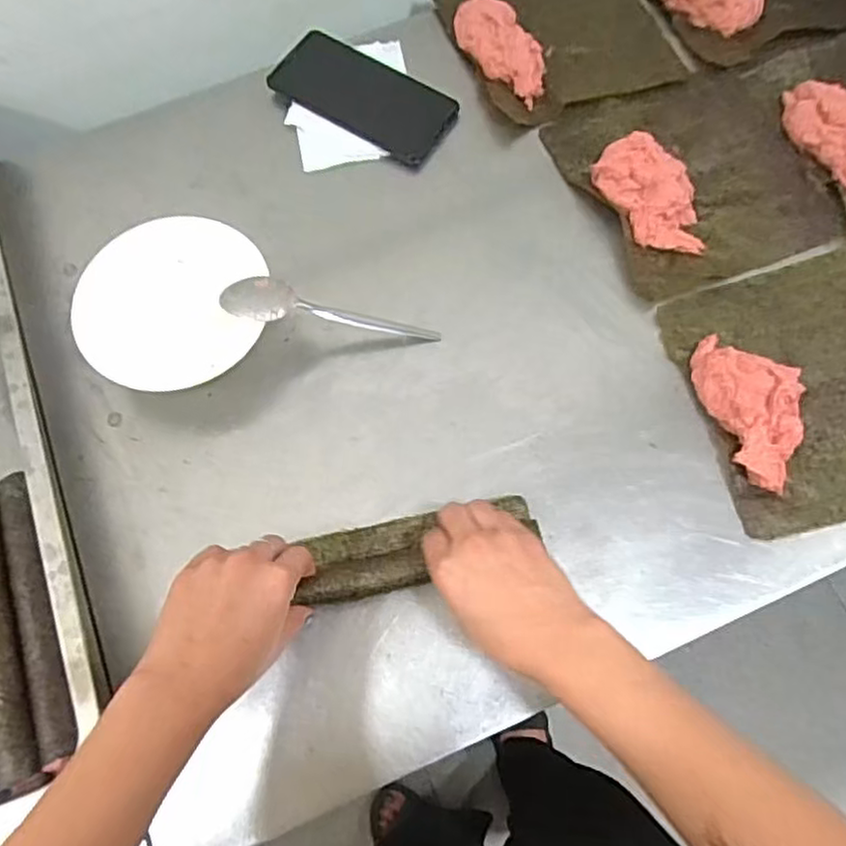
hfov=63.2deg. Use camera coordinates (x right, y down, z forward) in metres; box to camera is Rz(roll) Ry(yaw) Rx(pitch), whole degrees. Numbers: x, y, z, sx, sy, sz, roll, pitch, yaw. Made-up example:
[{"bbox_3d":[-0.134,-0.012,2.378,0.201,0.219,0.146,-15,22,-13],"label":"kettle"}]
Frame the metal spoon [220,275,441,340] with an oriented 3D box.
[{"bbox_3d":[-0.068,-0.083,0.528,0.166,0.022,0.033,10,70,-12],"label":"metal spoon"}]

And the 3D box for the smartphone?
[{"bbox_3d":[-0.052,-0.299,0.628,0.162,0.013,0.078,31,78,7],"label":"smartphone"}]

